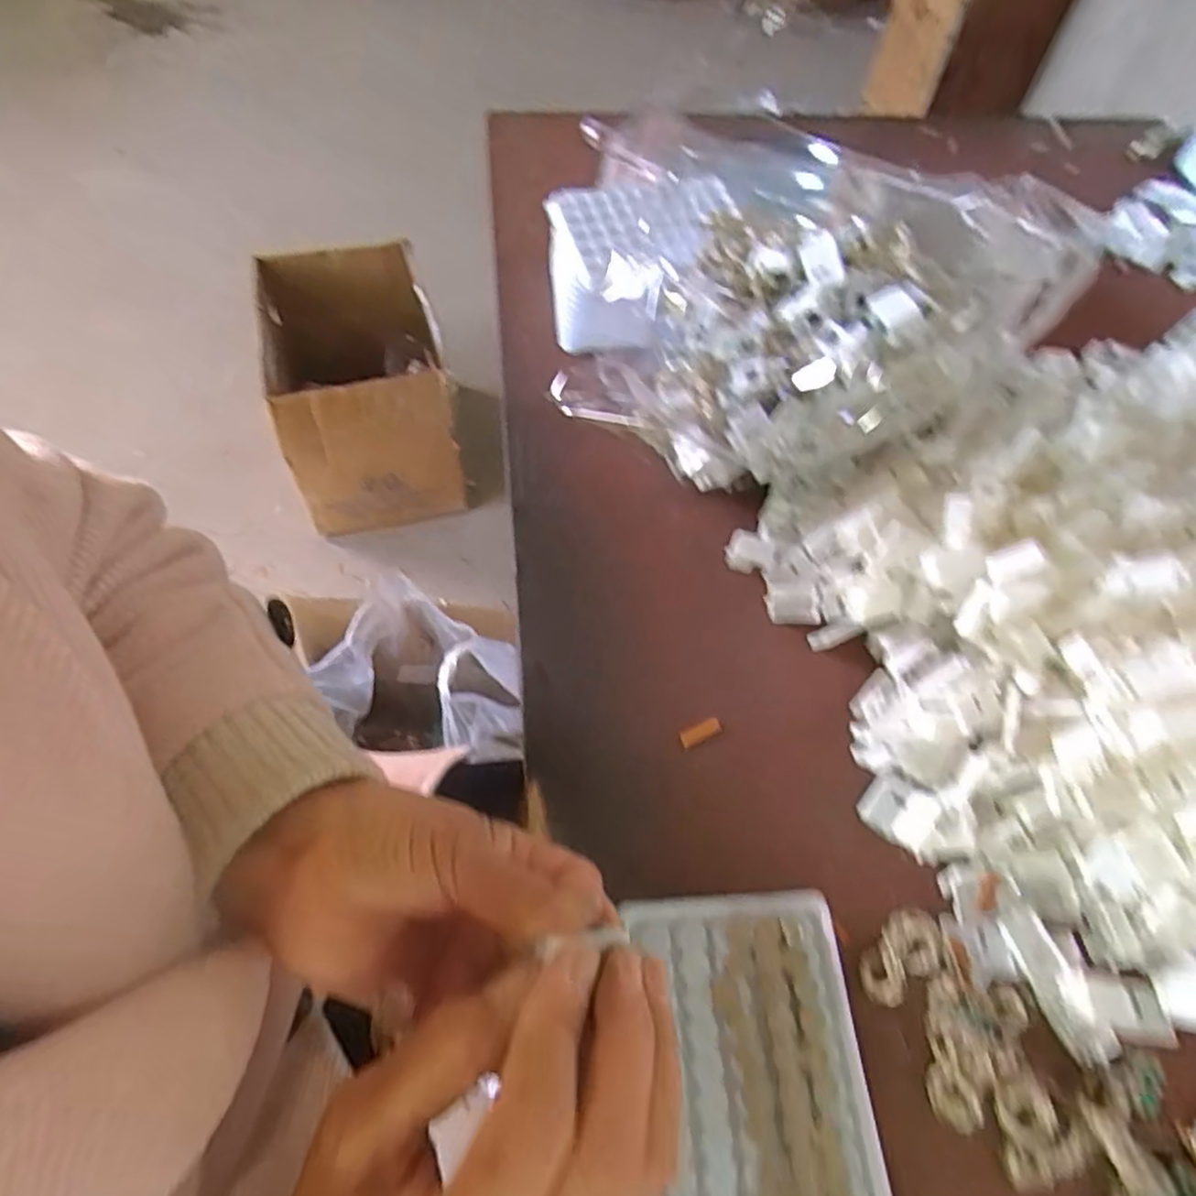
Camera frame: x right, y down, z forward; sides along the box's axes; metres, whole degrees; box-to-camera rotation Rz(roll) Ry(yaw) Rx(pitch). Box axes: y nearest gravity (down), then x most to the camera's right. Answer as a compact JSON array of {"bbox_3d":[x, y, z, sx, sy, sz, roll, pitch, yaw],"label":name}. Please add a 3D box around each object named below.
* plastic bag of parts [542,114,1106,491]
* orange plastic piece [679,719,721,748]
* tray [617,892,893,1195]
[{"bbox_3d":[0.077,-0.188,0.437,0.188,0.157,0.299,-34,66,-23],"label":"plastic bag of parts"},{"bbox_3d":[0.052,0.068,0.366,0.022,0.004,0.008,-20,61,-16],"label":"orange plastic piece"},{"bbox_3d":[0.062,0.190,0.285,0.093,0.009,0.133,0,58,-5],"label":"tray"}]

